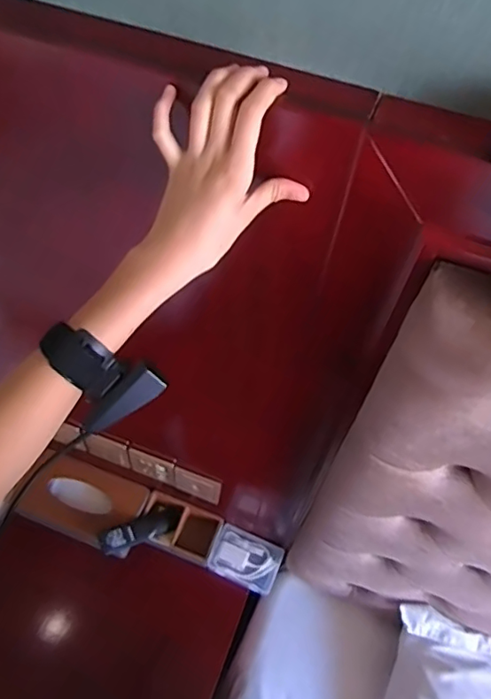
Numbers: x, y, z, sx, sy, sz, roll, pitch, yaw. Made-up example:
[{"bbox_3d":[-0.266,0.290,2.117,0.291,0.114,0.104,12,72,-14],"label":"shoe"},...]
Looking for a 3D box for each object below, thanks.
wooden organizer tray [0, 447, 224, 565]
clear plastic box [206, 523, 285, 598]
[{"bbox_3d":[-0.261,0.320,1.068,0.406,0.080,0.154,20,55,10],"label":"wooden organizer tray"},{"bbox_3d":[0.003,0.409,1.070,0.130,0.028,0.098,22,55,10],"label":"clear plastic box"}]

